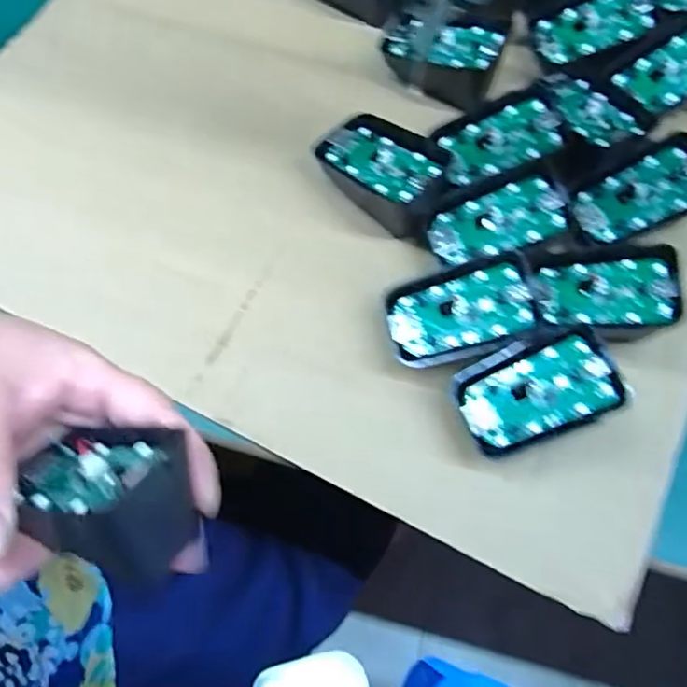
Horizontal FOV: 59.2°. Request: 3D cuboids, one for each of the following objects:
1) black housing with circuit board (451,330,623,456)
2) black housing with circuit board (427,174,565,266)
[{"bbox_3d":[0.088,0.025,0.282,0.067,0.037,0.045,-17,72,-7],"label":"black housing with circuit board"},{"bbox_3d":[0.078,-0.062,0.313,0.066,0.018,0.038,-19,73,10],"label":"black housing with circuit board"}]

